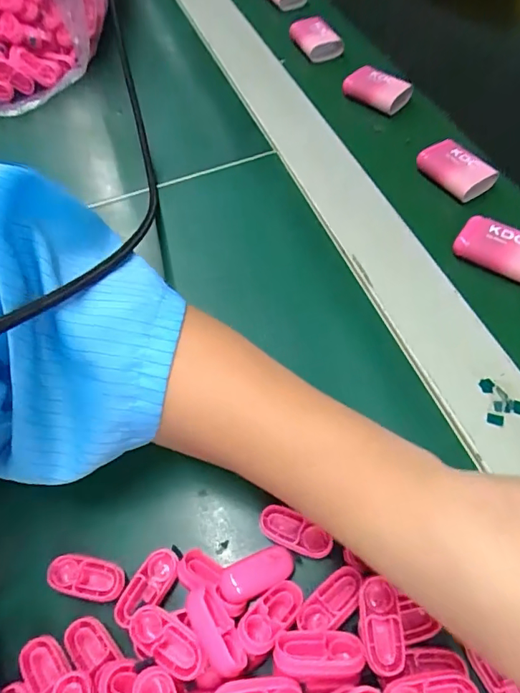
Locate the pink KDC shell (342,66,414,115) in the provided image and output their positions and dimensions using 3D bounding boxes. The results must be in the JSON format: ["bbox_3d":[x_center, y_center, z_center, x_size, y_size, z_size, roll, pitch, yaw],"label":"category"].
[{"bbox_3d":[0.100,-0.218,0.403,0.052,0.022,0.030,30,65,19],"label":"pink KDC shell"}]

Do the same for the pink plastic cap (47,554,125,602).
[{"bbox_3d":[-0.077,0.104,0.213,0.034,0.010,0.016,7,59,7],"label":"pink plastic cap"}]

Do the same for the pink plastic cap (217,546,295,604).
[{"bbox_3d":[-0.001,0.098,0.203,0.033,0.009,0.014,-22,60,-10],"label":"pink plastic cap"}]

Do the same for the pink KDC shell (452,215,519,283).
[{"bbox_3d":[0.153,-0.061,0.305,0.051,0.018,0.030,28,64,19],"label":"pink KDC shell"}]

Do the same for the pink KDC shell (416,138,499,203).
[{"bbox_3d":[0.141,-0.126,0.344,0.036,0.019,0.047,-33,63,-16],"label":"pink KDC shell"}]

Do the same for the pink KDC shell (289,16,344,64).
[{"bbox_3d":[0.054,-0.296,0.457,0.036,0.023,0.047,-25,61,-12],"label":"pink KDC shell"}]

